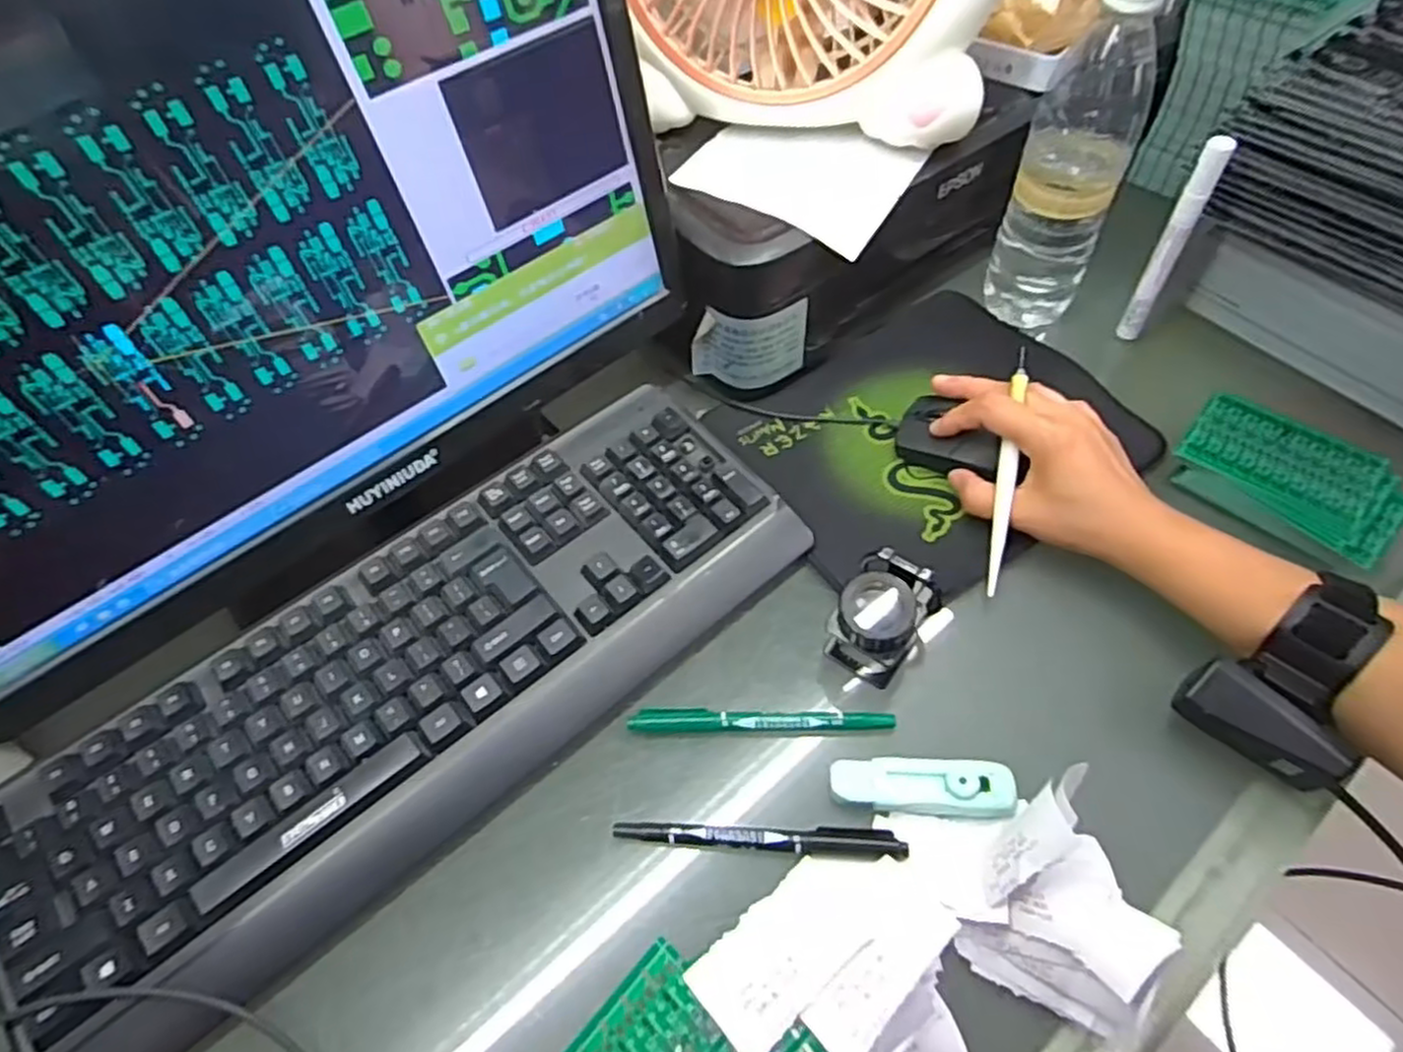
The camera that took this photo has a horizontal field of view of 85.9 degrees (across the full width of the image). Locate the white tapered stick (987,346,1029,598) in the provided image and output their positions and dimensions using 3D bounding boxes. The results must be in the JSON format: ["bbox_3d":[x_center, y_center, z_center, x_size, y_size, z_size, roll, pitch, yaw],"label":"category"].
[{"bbox_3d":[0.181,-0.034,0.445,0.010,0.011,0.149,10,76,11],"label":"white tapered stick"}]

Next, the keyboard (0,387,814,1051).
[{"bbox_3d":[-0.143,0.077,0.407,0.423,0.041,0.154,-35,60,-19],"label":"keyboard"}]

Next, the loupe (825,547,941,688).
[{"bbox_3d":[0.094,0.049,0.401,0.045,0.054,0.051,32,63,23],"label":"loupe"}]

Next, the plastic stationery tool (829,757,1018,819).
[{"bbox_3d":[0.107,0.126,0.365,0.085,0.010,0.025,1,55,4],"label":"plastic stationery tool"}]

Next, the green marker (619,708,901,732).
[{"bbox_3d":[0.031,0.103,0.398,0.135,0.012,0.013,-1,55,3],"label":"green marker"}]

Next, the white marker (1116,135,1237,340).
[{"bbox_3d":[0.311,-0.185,0.502,0.014,0.140,0.018,16,57,15],"label":"white marker"}]

